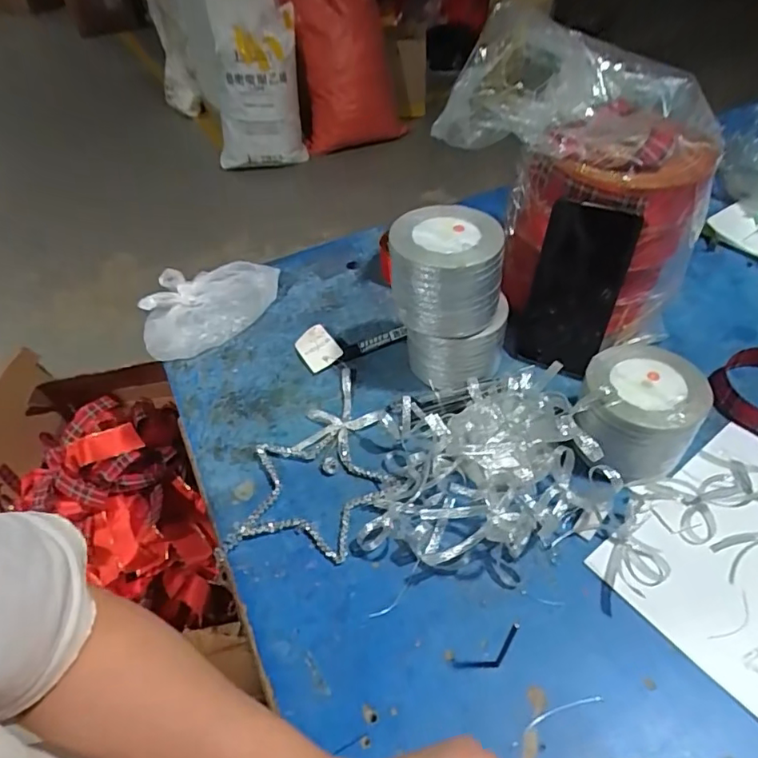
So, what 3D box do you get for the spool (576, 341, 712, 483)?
[{"bbox_3d":[0.213,0.035,0.453,0.091,0.083,0.110,22,53,25],"label":"spool"}]

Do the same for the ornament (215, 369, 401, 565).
[{"bbox_3d":[-0.045,0.070,0.490,0.127,0.011,0.203,6,48,12],"label":"ornament"}]

